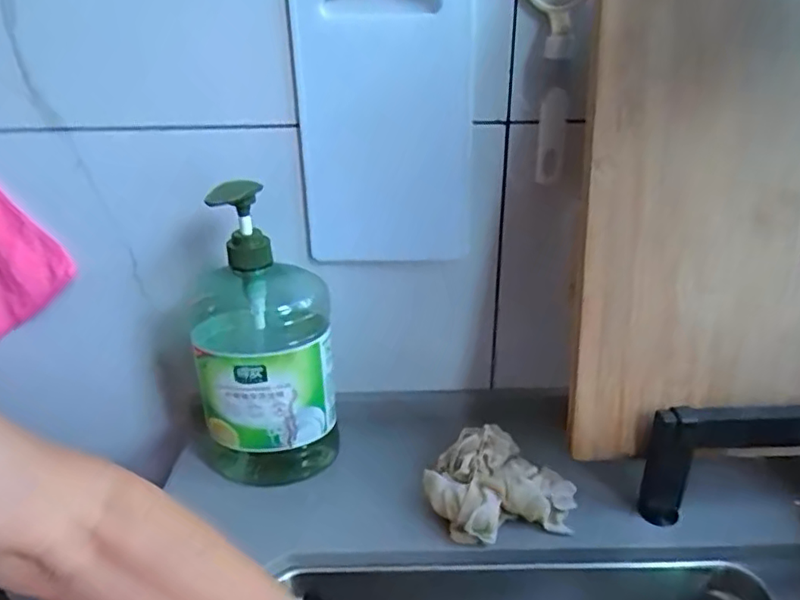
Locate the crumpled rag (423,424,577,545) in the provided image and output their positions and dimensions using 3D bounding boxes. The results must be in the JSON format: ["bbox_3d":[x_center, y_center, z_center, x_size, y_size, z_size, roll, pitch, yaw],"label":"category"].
[{"bbox_3d":[0.082,0.159,0.521,0.119,0.048,0.091,-6,26,-11],"label":"crumpled rag"}]

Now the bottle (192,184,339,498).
[{"bbox_3d":[-0.128,0.032,0.542,0.117,0.273,0.121,-11,27,-21],"label":"bottle"}]

